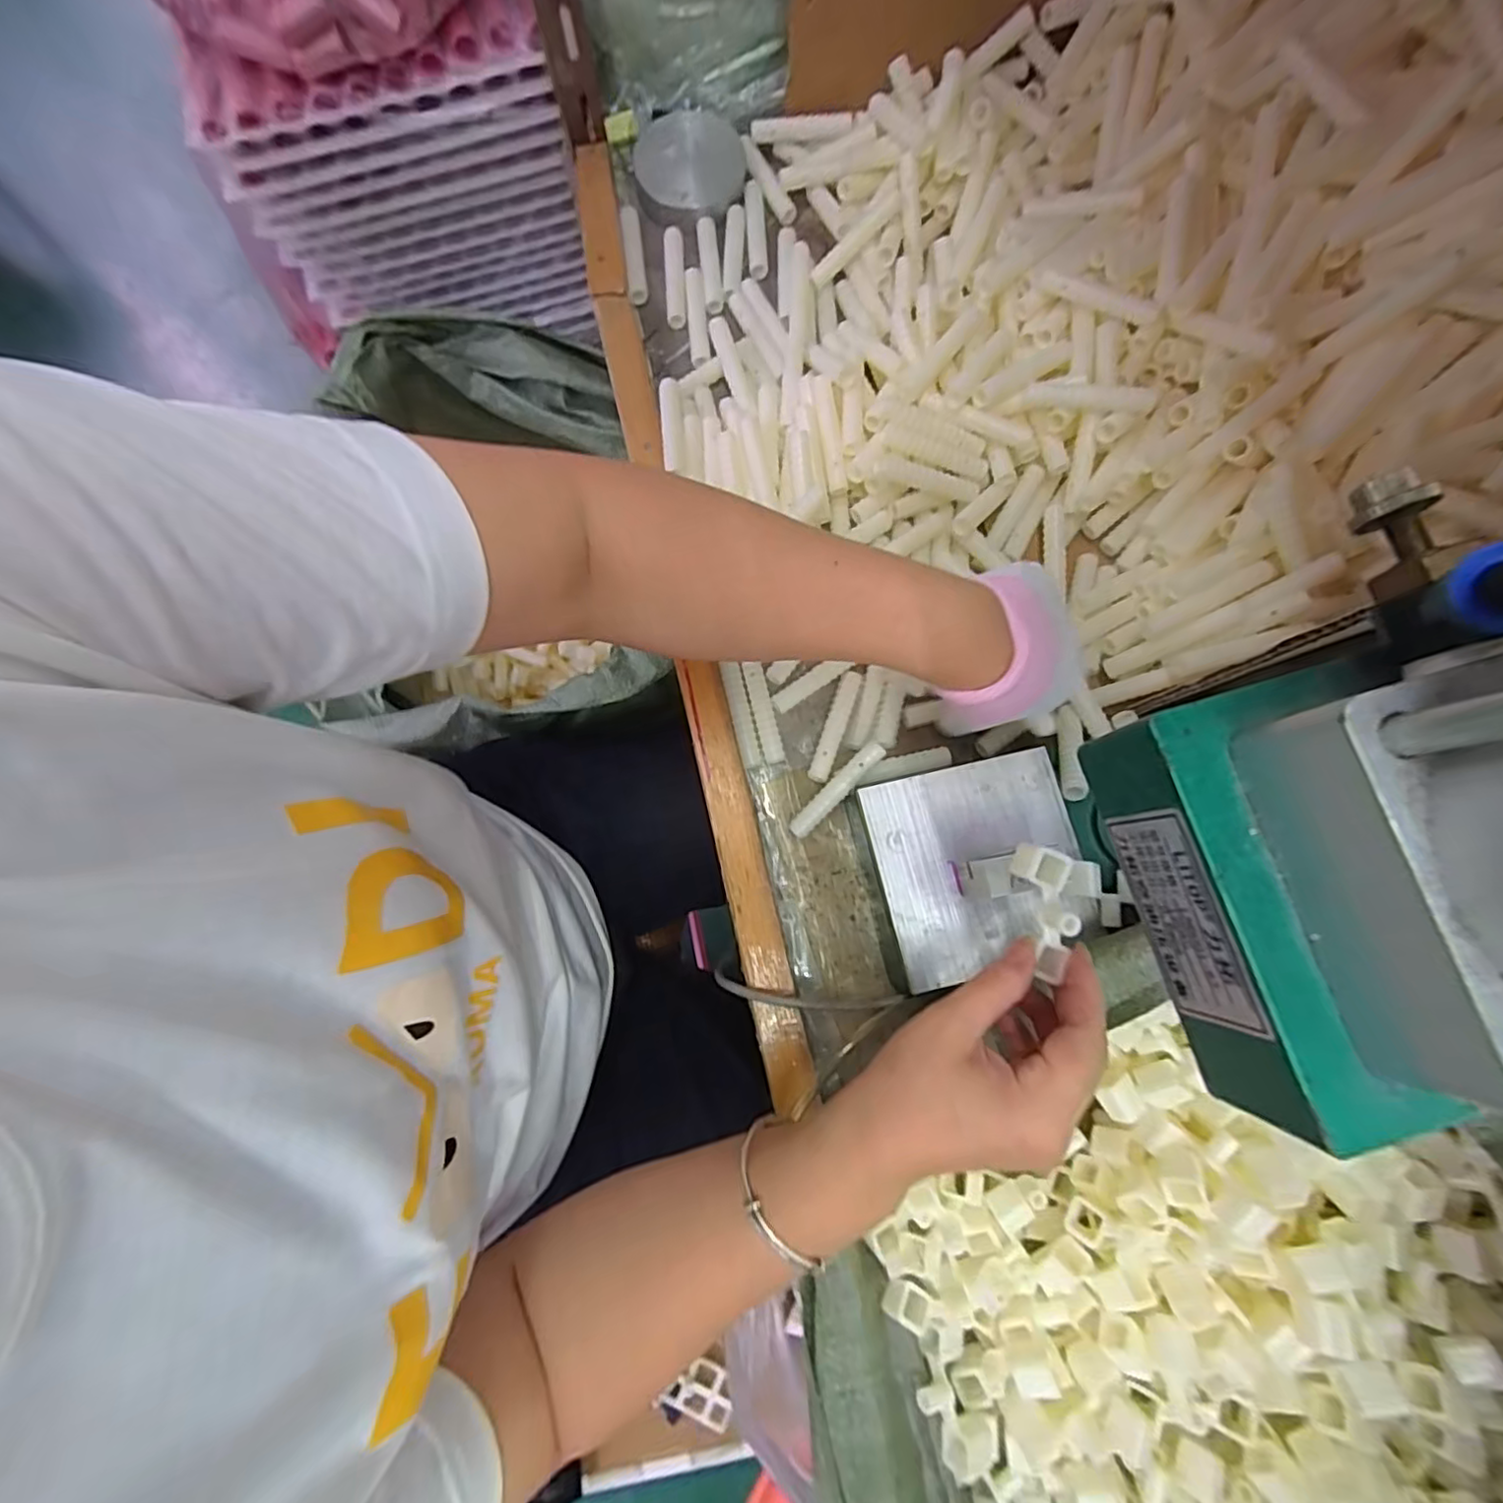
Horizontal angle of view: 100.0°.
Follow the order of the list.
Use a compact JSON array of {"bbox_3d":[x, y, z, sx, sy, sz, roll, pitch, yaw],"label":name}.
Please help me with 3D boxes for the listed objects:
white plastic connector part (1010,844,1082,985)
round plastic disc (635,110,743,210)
[{"bbox_3d":[0.139,0.075,0.291,0.024,0.023,0.061,-6,85,-1],"label":"white plastic connector part"},{"bbox_3d":[-0.048,-0.478,0.507,0.090,0.020,0.097,0,78,0],"label":"round plastic disc"}]

